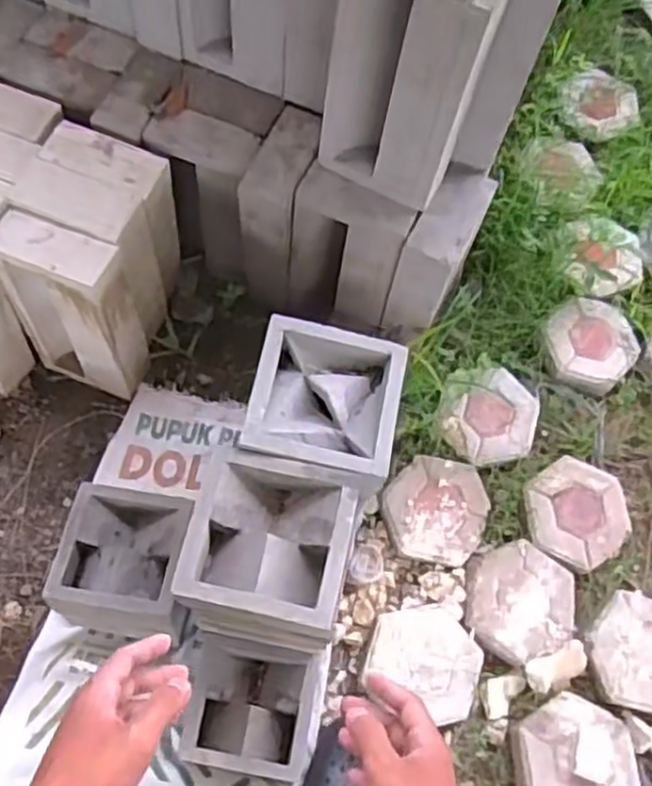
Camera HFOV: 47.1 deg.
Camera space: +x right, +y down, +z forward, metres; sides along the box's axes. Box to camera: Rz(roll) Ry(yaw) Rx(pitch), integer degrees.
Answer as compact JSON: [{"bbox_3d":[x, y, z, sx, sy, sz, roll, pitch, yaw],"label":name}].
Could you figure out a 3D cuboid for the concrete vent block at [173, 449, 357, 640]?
[{"bbox_3d":[-0.072,0.193,0.969,0.205,0.076,0.202,14,67,3],"label":"concrete vent block"}]

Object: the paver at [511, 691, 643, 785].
[{"bbox_3d":[0.426,0.624,1.270,0.218,0.047,0.198,20,68,6],"label":"paver"}]

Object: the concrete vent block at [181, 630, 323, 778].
[{"bbox_3d":[-0.127,0.532,1.264,0.207,0.072,0.210,13,67,3],"label":"concrete vent block"}]

